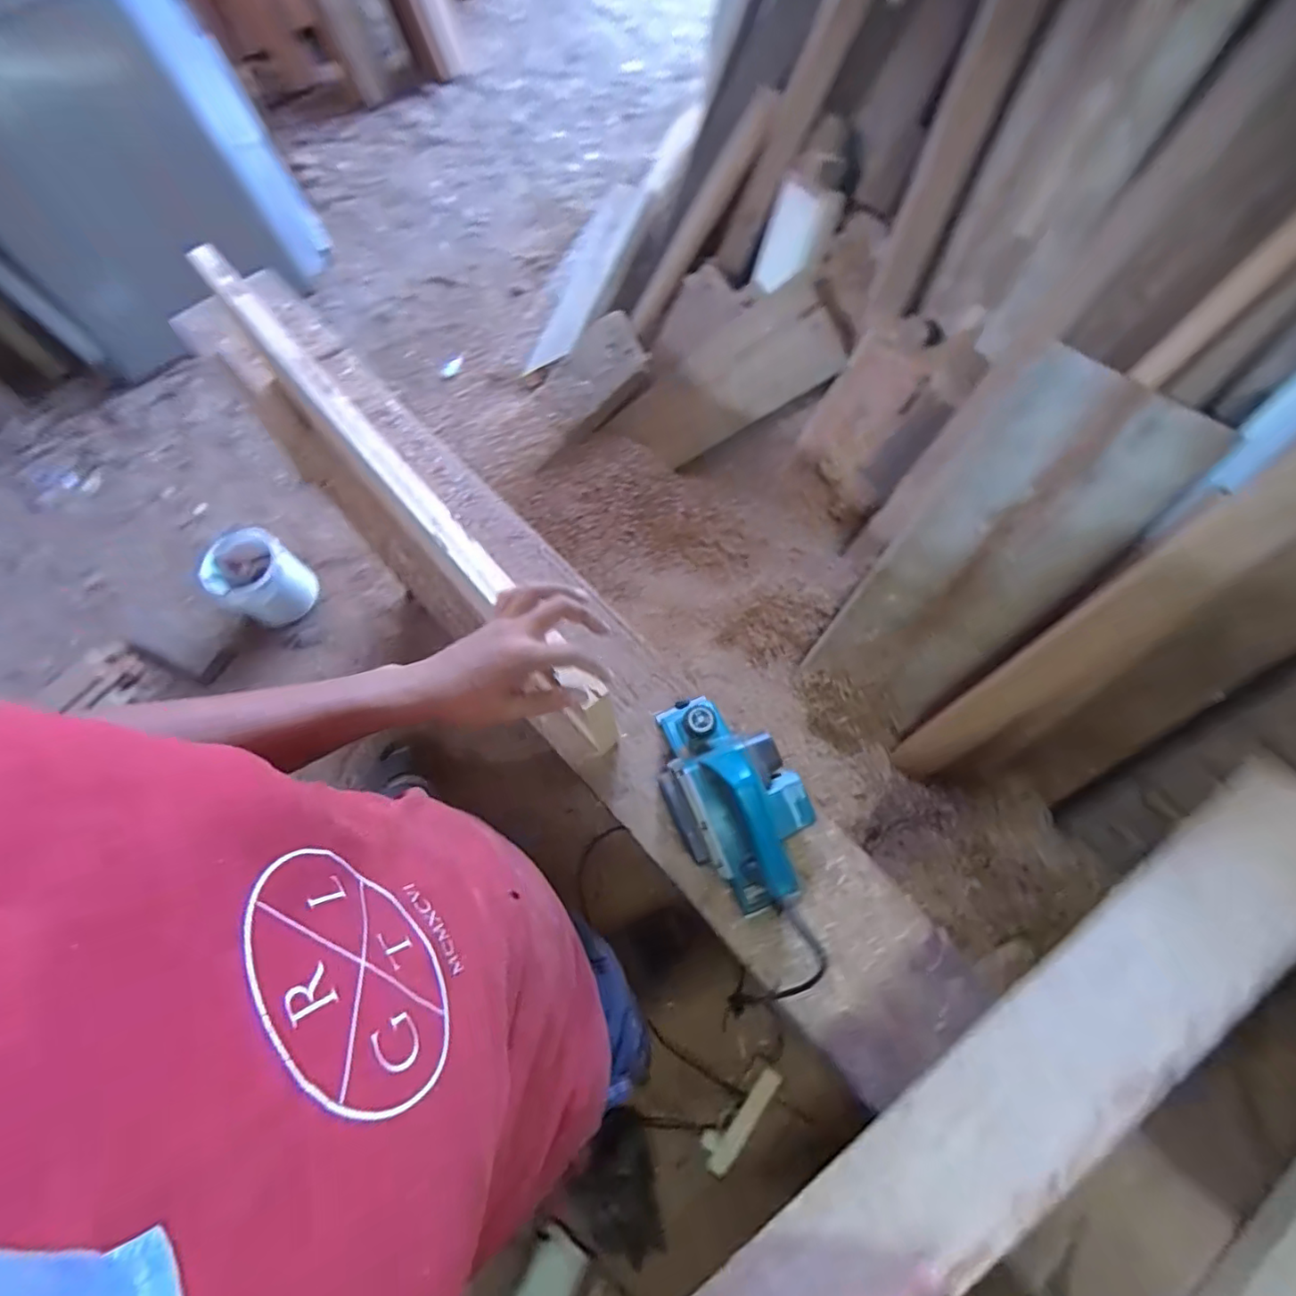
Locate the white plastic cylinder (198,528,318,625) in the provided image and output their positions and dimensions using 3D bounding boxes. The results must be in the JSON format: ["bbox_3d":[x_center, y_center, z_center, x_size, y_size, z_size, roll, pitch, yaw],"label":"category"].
[{"bbox_3d":[-0.994,-0.175,1.505,0.212,0.174,0.198,0,71,0],"label":"white plastic cylinder"}]

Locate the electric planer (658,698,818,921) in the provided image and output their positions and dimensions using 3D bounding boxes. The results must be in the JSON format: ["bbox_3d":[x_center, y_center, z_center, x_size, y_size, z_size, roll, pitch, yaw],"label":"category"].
[{"bbox_3d":[0.104,0.172,0.688,0.152,0.121,0.267,-28,73,-9],"label":"electric planer"}]

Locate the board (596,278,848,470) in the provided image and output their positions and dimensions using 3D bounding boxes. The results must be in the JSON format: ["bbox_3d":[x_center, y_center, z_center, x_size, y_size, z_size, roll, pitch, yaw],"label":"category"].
[{"bbox_3d":[0.143,-0.552,1.251,0.189,0.538,0.021,53,46,-19],"label":"board"}]

